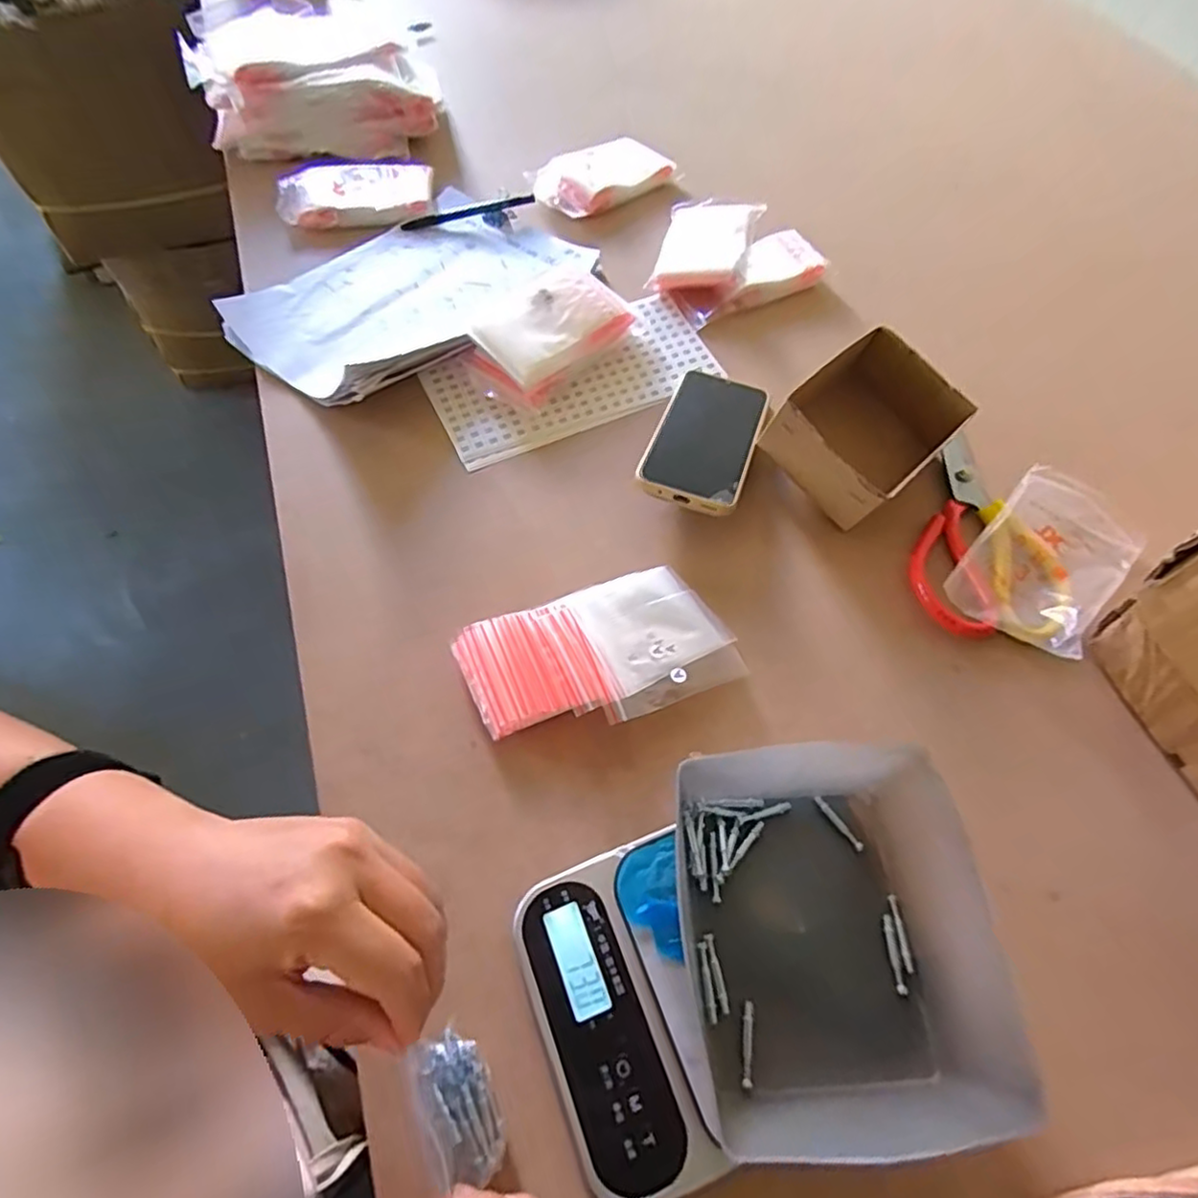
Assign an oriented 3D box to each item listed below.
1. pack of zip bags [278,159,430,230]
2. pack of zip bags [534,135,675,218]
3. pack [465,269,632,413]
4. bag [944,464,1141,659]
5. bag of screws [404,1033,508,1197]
[{"bbox_3d":[-0.251,-0.424,0.674,0.151,0.031,0.071,-9,61,-5],"label":"pack of zip bags"},{"bbox_3d":[0.005,-0.458,0.702,0.160,0.029,0.077,-36,67,-18],"label":"pack of zip bags"},{"bbox_3d":[-0.046,-0.231,0.573,0.089,0.043,0.139,37,67,18],"label":"pack"},{"bbox_3d":[0.329,-0.030,0.474,0.091,0.022,0.164,39,68,19],"label":"bag"},{"bbox_3d":[-0.065,0.234,0.300,0.030,0.020,0.058,-24,64,-13],"label":"bag of screws"}]

